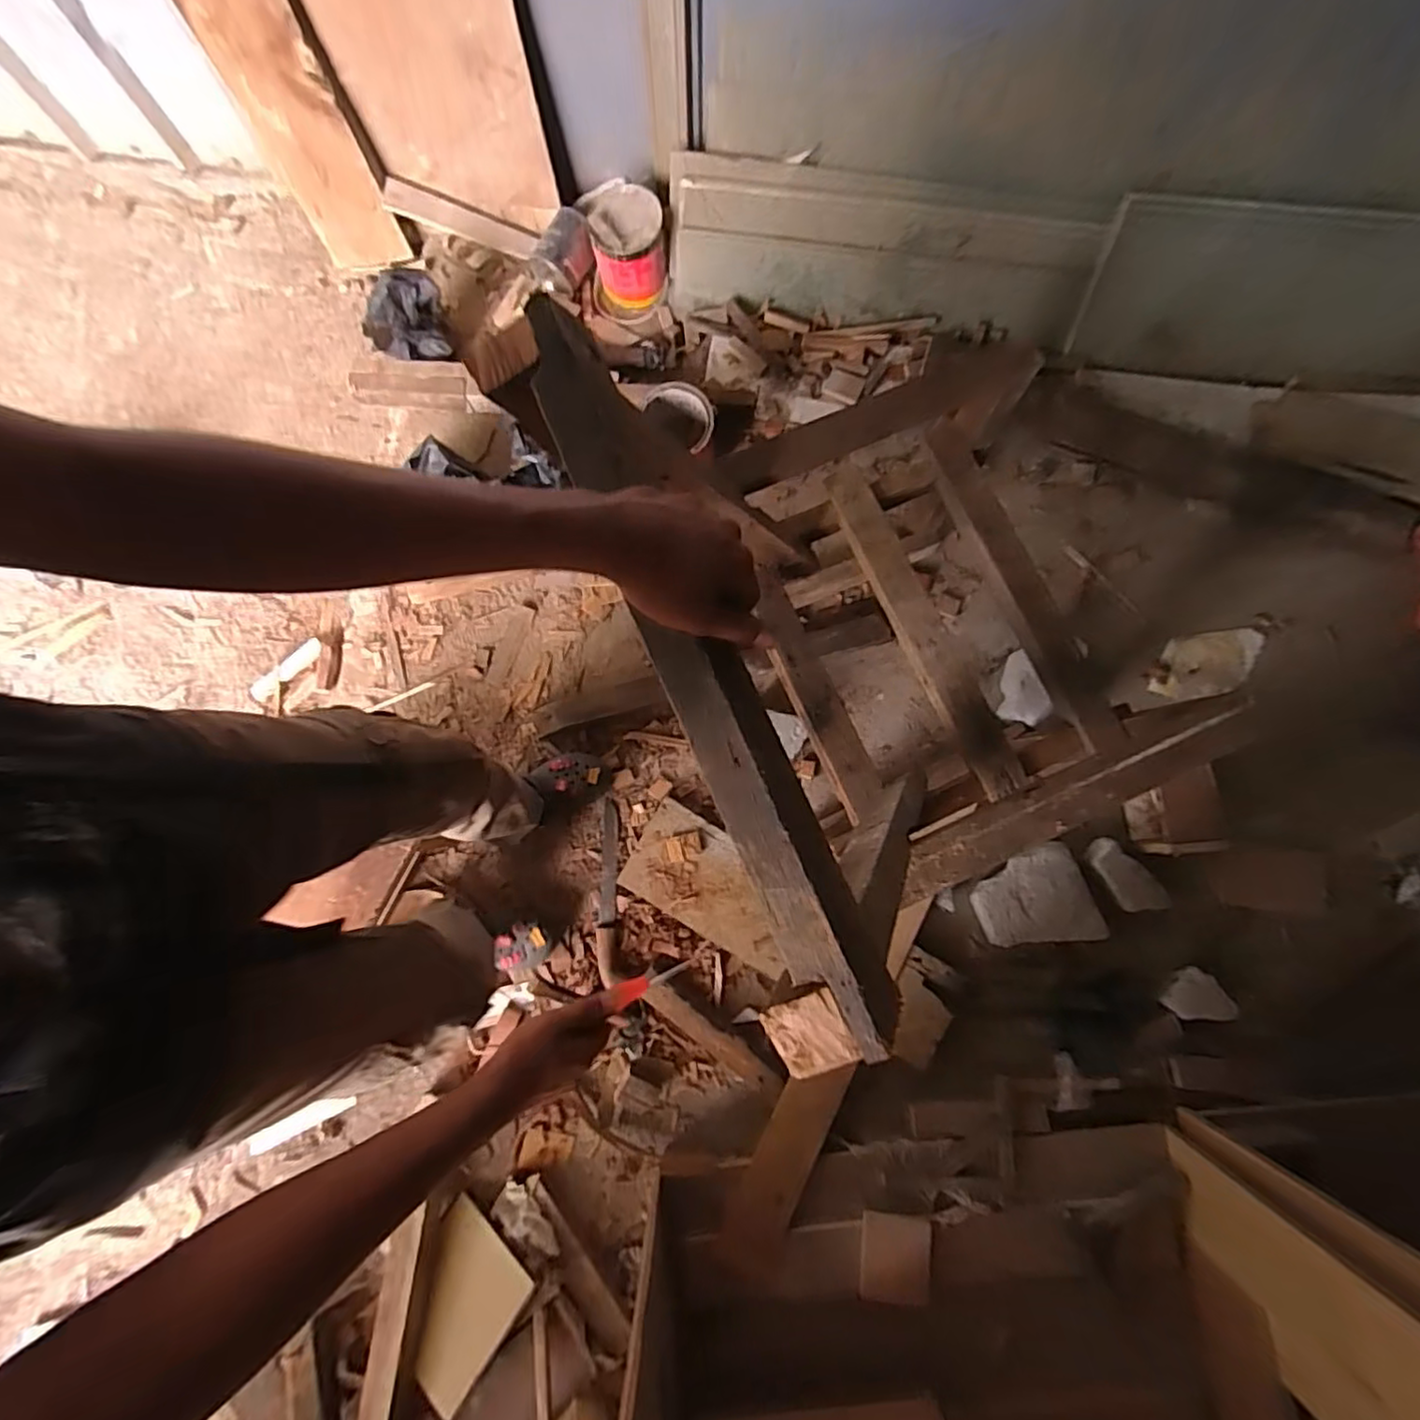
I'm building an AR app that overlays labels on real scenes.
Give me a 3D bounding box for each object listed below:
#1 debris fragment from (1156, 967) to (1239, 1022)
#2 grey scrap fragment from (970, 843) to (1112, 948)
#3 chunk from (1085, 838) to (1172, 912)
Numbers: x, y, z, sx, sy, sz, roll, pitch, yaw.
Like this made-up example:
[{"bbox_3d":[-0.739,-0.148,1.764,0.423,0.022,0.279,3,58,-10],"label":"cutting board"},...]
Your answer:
[{"bbox_3d":[0.899,0.536,1.177,0.098,0.019,0.103,-40,65,1],"label":"debris fragment"},{"bbox_3d":[0.602,0.358,1.186,0.201,0.064,0.174,-19,79,-3],"label":"grey scrap fragment"},{"bbox_3d":[0.776,0.315,1.195,0.086,0.070,0.156,-33,80,-6],"label":"chunk"}]

